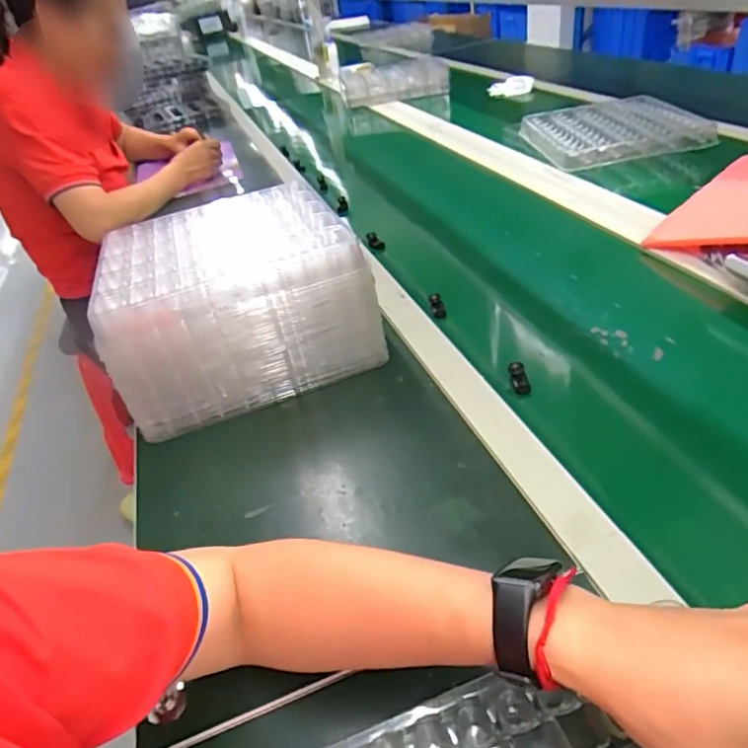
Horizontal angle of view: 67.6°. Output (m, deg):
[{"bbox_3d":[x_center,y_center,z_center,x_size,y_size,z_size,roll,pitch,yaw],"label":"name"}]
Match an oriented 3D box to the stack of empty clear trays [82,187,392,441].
[{"bbox_3d":[-0.158,-0.098,0.626,0.255,0.133,0.260,-19,37,-11],"label":"stack of empty clear trays"}]

